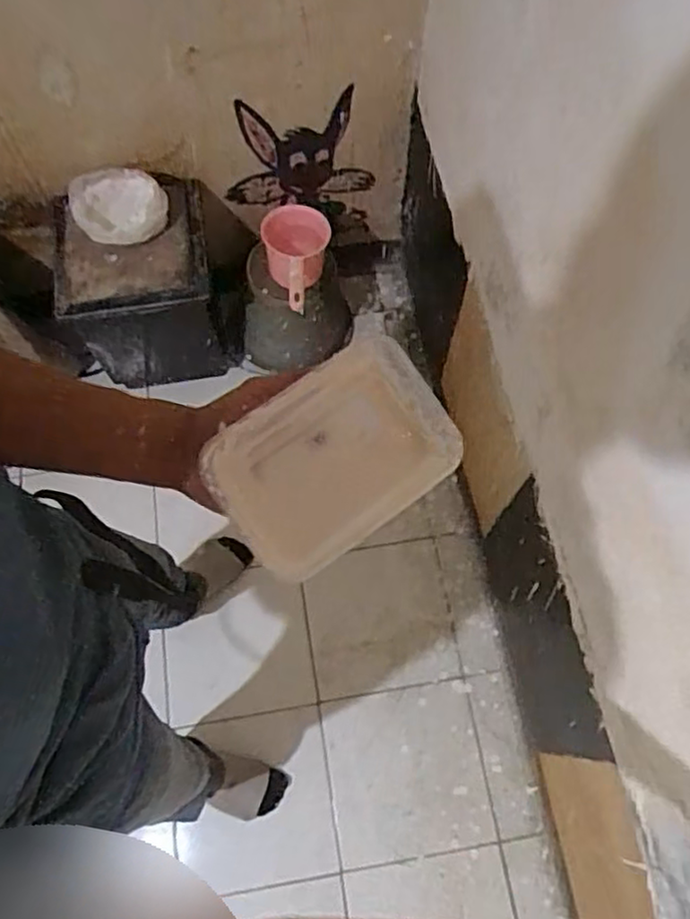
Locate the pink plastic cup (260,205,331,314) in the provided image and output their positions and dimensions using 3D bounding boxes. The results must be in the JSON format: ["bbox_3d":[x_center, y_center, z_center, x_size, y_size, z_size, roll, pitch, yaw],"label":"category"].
[{"bbox_3d":[-0.092,-0.404,1.388,0.138,0.114,0.239,-9,68,-3],"label":"pink plastic cup"}]

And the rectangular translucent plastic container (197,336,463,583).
[{"bbox_3d":[-0.007,-0.002,0.490,0.170,0.063,0.107,-33,71,-12],"label":"rectangular translucent plastic container"}]

